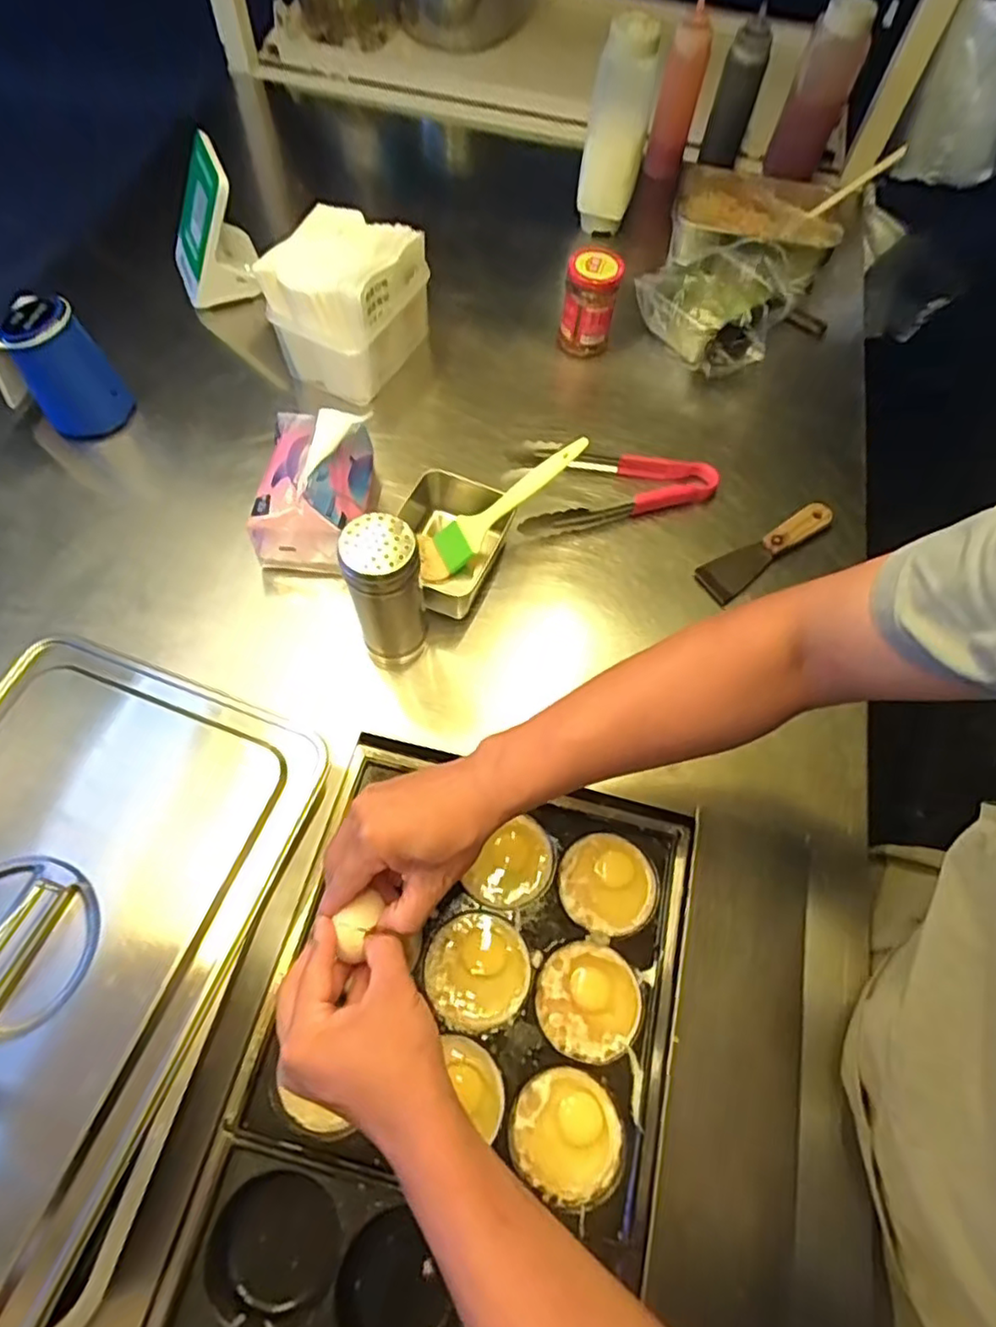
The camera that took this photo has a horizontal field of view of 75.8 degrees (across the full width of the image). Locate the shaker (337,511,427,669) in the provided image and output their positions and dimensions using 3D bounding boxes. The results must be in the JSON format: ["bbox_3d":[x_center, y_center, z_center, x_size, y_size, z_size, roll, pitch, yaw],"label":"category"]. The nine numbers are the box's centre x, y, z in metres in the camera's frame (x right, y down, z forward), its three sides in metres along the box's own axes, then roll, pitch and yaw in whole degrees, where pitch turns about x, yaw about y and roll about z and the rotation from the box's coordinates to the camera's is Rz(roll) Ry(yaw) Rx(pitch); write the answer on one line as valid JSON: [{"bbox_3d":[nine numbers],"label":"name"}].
[{"bbox_3d":[-0.098,-0.058,0.566,0.060,0.156,0.057,1,63,-2],"label":"shaker"}]

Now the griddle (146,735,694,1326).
[{"bbox_3d":[-0.047,0.353,0.449,0.300,0.041,0.575,14,64,5],"label":"griddle"}]

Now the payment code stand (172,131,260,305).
[{"bbox_3d":[-0.358,-0.530,0.773,0.094,0.138,0.109,-16,65,-10],"label":"payment code stand"}]

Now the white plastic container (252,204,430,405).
[{"bbox_3d":[-0.170,-0.411,0.739,0.119,0.145,0.152,25,65,10],"label":"white plastic container"}]

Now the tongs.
[{"bbox_3d":[0.135,-0.195,0.708,0.222,0.033,0.108,-2,64,-3],"label":"tongs"}]

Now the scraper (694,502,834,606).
[{"bbox_3d":[0.293,-0.129,0.691,0.179,0.020,0.042,-34,69,-17],"label":"scraper"}]

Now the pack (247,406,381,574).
[{"bbox_3d":[-0.187,-0.176,0.651,0.097,0.092,0.151,6,63,0],"label":"pack"}]

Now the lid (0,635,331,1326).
[{"bbox_3d":[-0.345,0.199,0.457,0.286,0.034,0.429,21,63,3],"label":"lid"}]

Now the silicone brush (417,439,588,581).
[{"bbox_3d":[0.003,-0.157,0.650,0.204,0.036,0.052,-35,66,16],"label":"silicone brush"}]

